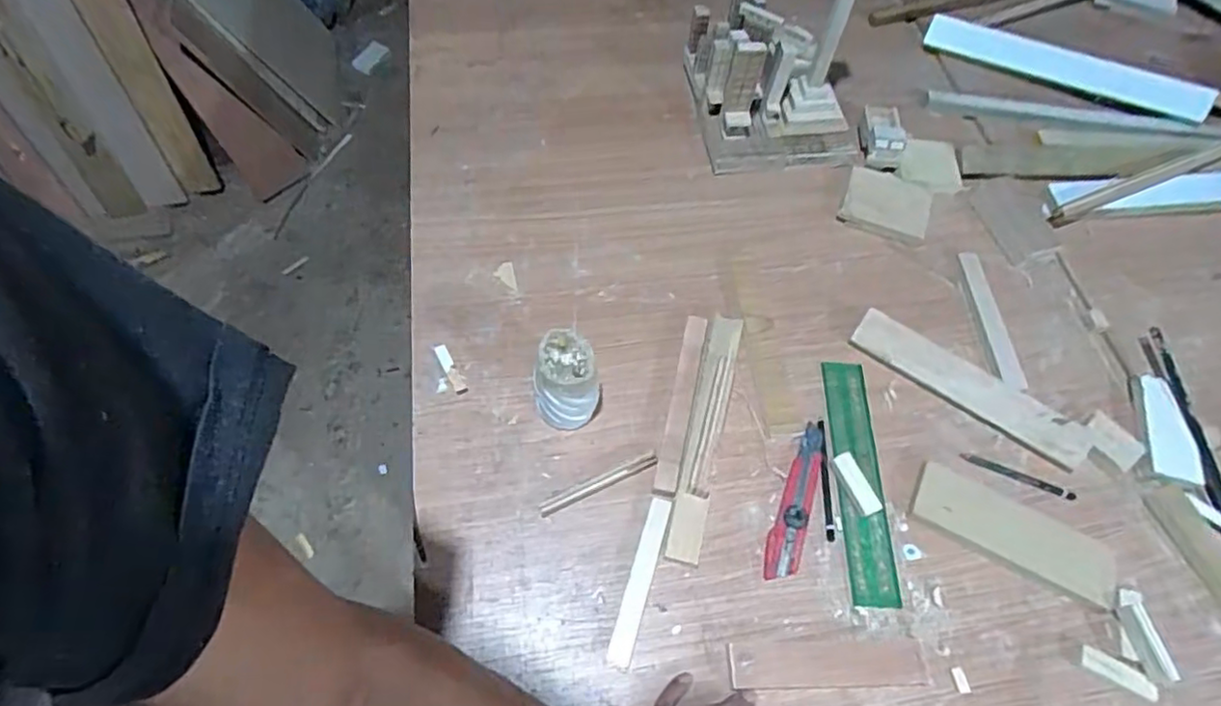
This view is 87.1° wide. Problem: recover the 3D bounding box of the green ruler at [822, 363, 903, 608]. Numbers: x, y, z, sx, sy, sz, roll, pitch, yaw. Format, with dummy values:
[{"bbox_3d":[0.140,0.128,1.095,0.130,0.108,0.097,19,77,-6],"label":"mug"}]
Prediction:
[{"bbox_3d":[0.245,0.120,0.634,0.046,0.008,0.242,2,63,-2],"label":"green ruler"}]

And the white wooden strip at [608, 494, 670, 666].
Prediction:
[{"bbox_3d":[0.028,0.202,0.572,0.020,0.007,0.145,17,63,6],"label":"white wooden strip"}]

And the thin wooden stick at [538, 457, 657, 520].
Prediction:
[{"bbox_3d":[-0.011,0.128,0.626,0.122,0.006,0.013,-22,65,-14],"label":"thin wooden stick"}]

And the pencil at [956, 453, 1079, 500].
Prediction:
[{"bbox_3d":[0.408,0.123,0.644,0.112,0.004,0.012,22,63,9],"label":"pencil"}]

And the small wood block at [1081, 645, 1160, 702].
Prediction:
[{"bbox_3d":[0.437,0.277,0.555,0.064,0.012,0.018,26,64,11],"label":"small wood block"}]

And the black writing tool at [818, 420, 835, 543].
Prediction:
[{"bbox_3d":[0.214,0.124,0.637,0.010,0.006,0.120,4,62,-1],"label":"black writing tool"}]

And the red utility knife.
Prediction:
[{"bbox_3d":[0.181,0.141,0.623,0.032,0.016,0.158,18,63,7],"label":"red utility knife"}]

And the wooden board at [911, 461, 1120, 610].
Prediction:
[{"bbox_3d":[0.391,0.173,0.624,0.188,0.007,0.063,26,64,11],"label":"wooden board"}]

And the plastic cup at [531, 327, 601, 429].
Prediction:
[{"bbox_3d":[-0.043,0.027,0.616,0.059,0.109,0.062,1,62,-2],"label":"plastic cup"}]

